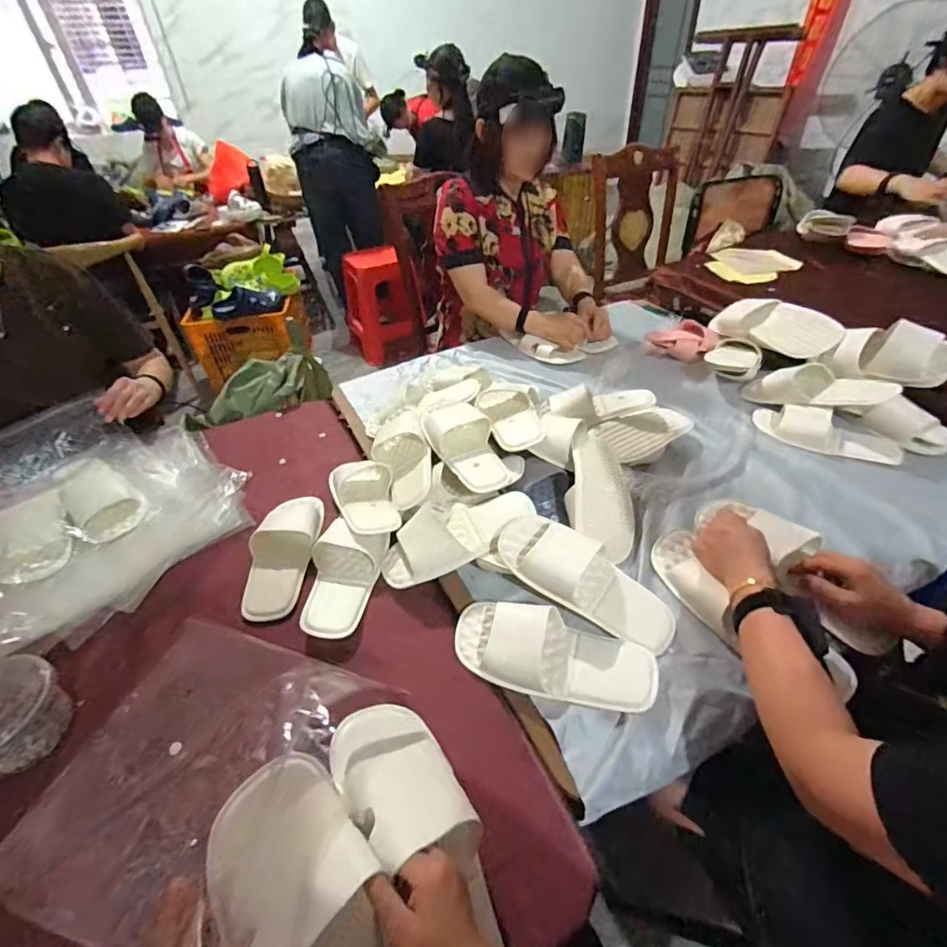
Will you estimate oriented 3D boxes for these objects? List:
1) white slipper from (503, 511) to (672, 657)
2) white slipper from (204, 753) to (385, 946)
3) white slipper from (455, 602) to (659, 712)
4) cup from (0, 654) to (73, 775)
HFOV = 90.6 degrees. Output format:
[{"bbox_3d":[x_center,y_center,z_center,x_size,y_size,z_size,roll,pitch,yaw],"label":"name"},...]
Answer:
[{"bbox_3d":[0.152,0.137,0.621,0.253,0.061,0.100,33,51,10],"label":"white slipper"},{"bbox_3d":[-0.113,0.360,0.353,0.115,0.049,0.267,-25,66,-23],"label":"white slipper"},{"bbox_3d":[0.095,0.221,0.581,0.252,0.055,0.100,12,44,16],"label":"white slipper"},{"bbox_3d":[-0.521,0.275,0.524,0.089,0.090,0.111,13,44,18],"label":"cup"}]

